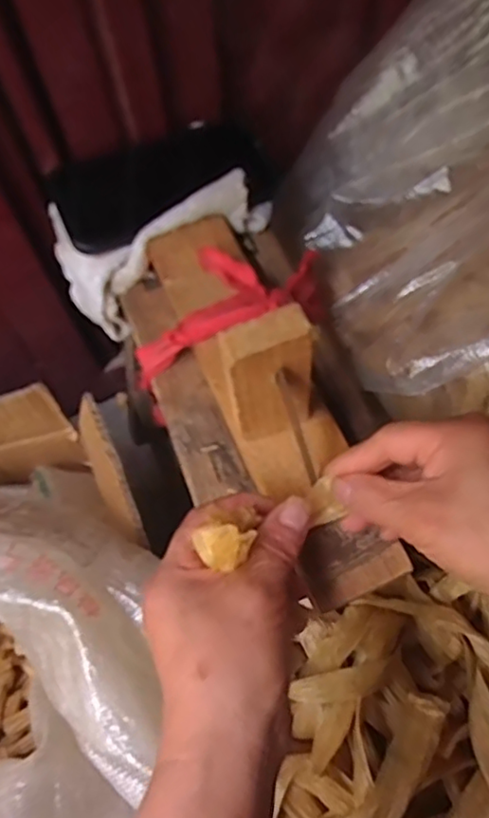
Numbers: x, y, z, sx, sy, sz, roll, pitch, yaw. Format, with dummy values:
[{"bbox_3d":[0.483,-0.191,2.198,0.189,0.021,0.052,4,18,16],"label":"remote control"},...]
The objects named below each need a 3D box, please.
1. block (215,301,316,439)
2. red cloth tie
[{"bbox_3d":[0.012,-0.014,0.337,0.045,0.101,0.021,-19,66,-6],"label":"block"},{"bbox_3d":[-0.012,-0.067,0.427,0.154,0.054,0.080,-33,68,-11],"label":"red cloth tie"}]

